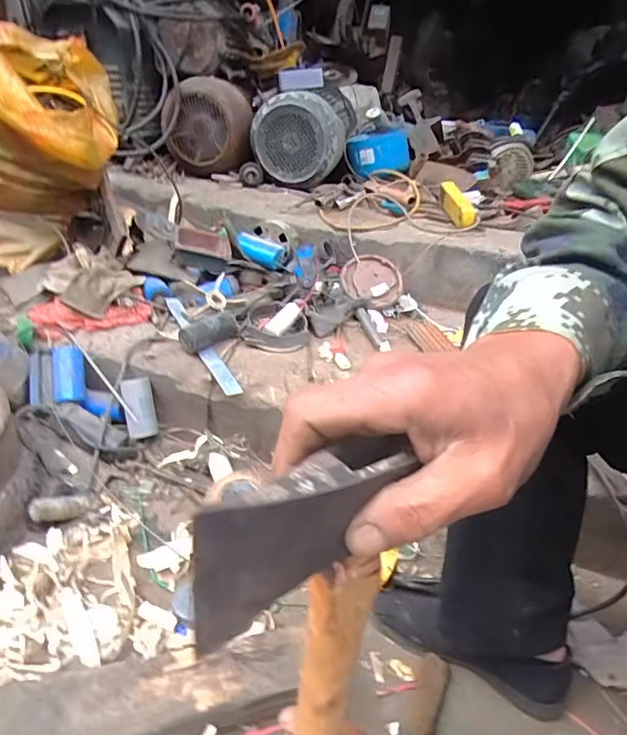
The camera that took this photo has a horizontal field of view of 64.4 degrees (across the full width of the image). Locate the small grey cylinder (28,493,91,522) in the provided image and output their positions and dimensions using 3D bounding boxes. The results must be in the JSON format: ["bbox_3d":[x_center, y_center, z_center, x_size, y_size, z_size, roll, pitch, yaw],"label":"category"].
[{"bbox_3d":[-0.370,0.204,0.730,0.027,0.028,0.093,26,8,30],"label":"small grey cylinder"}]

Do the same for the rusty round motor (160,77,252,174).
[{"bbox_3d":[-0.316,-0.714,1.465,0.246,0.236,0.165,-2,32,-15],"label":"rusty round motor"}]

